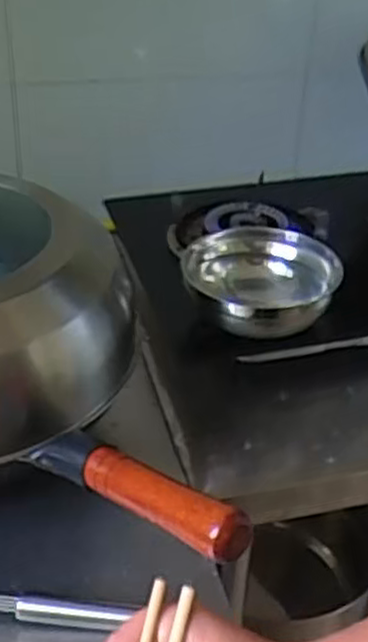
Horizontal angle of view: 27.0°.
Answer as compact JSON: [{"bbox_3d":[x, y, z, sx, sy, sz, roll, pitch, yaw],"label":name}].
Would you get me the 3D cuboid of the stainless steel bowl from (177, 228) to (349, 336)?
[{"bbox_3d":[0.083,-0.043,0.840,0.160,0.056,0.158,2,32,-1],"label":"stainless steel bowl"}]

